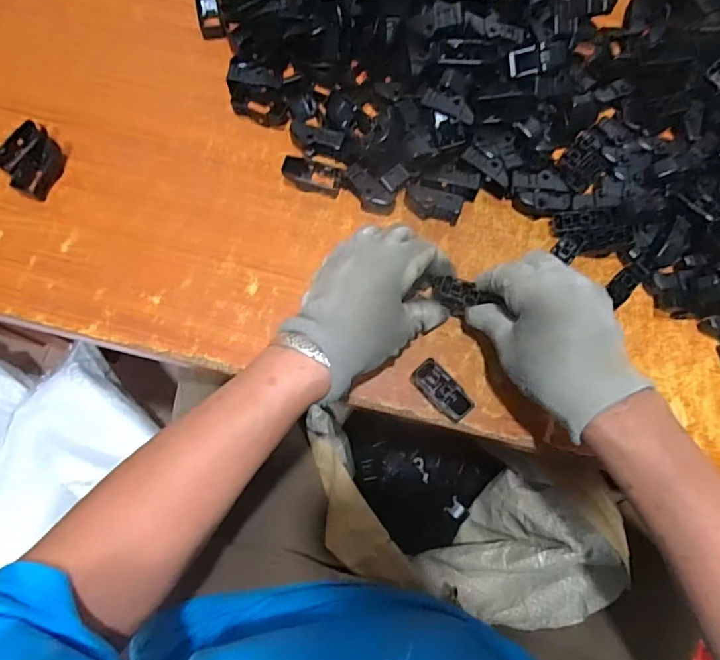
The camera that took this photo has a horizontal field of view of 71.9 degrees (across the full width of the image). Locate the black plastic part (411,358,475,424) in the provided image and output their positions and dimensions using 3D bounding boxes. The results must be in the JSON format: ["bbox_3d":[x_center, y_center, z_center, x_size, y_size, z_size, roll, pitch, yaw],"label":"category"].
[{"bbox_3d":[0.062,0.048,0.379,0.024,0.018,0.049,-39,78,-12],"label":"black plastic part"}]

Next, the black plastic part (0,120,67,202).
[{"bbox_3d":[-0.278,-0.144,0.421,0.043,0.020,0.059,20,74,4],"label":"black plastic part"}]

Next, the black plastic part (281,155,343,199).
[{"bbox_3d":[-0.041,-0.133,0.428,0.049,0.015,0.026,14,74,2],"label":"black plastic part"}]

